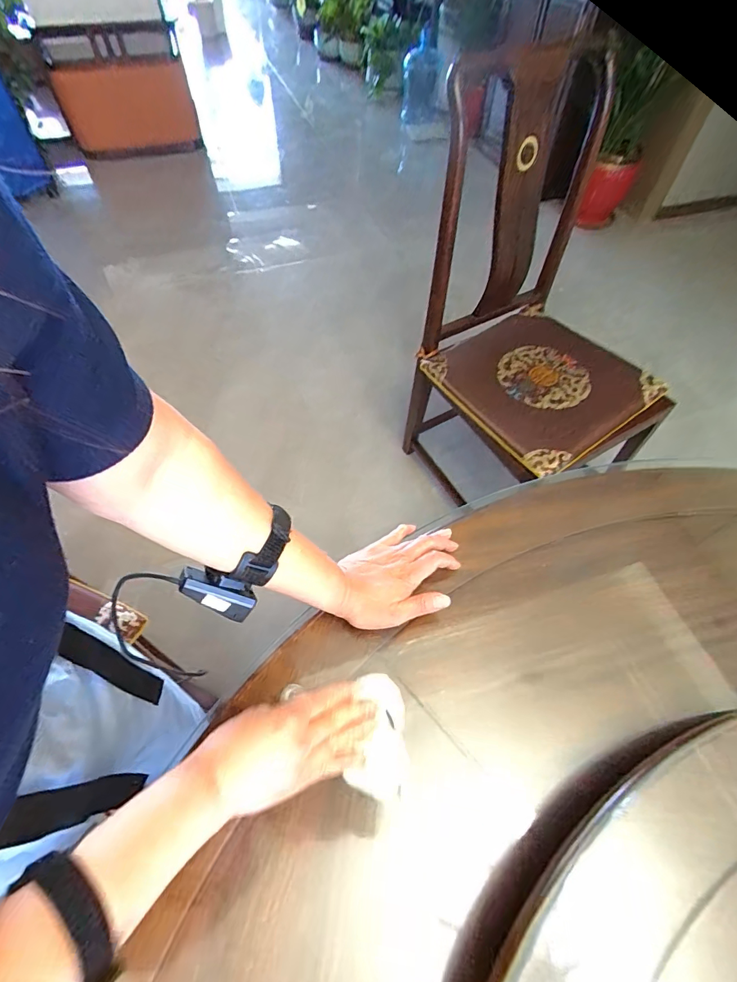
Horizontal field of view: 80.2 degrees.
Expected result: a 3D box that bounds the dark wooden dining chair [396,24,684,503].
[{"bbox_3d":[0.414,-0.370,1.093,0.491,0.943,0.611,-22,60,-14],"label":"dark wooden dining chair"}]

